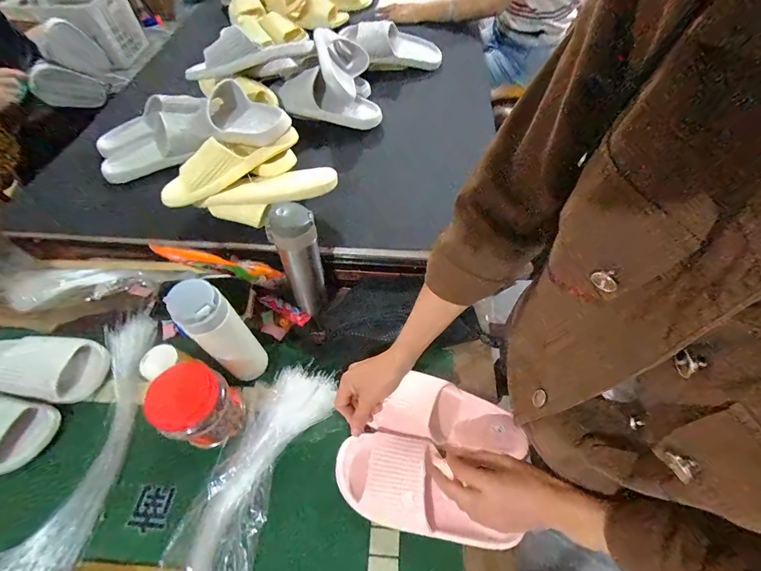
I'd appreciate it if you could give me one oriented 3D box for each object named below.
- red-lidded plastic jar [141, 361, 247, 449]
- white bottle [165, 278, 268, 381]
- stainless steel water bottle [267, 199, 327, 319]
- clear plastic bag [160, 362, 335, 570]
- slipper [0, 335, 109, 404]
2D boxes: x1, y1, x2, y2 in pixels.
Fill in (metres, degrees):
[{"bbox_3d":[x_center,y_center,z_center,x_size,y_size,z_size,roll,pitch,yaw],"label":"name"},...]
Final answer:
[{"bbox_3d":[-0.253,0.174,0.490,0.078,0.147,0.089,34,65,22],"label":"red-lidded plastic jar"},{"bbox_3d":[-0.223,0.077,0.504,0.064,0.227,0.071,-39,63,-21],"label":"white bottle"},{"bbox_3d":[-0.129,-0.043,0.576,0.073,0.198,0.079,-20,58,-10],"label":"stainless steel water bottle"},{"bbox_3d":[-0.185,0.318,0.441,0.143,0.057,0.462,11,58,10],"label":"clear plastic bag"},{"bbox_3d":[-0.599,0.127,0.578,0.234,0.068,0.116,3,57,5],"label":"slipper"}]

